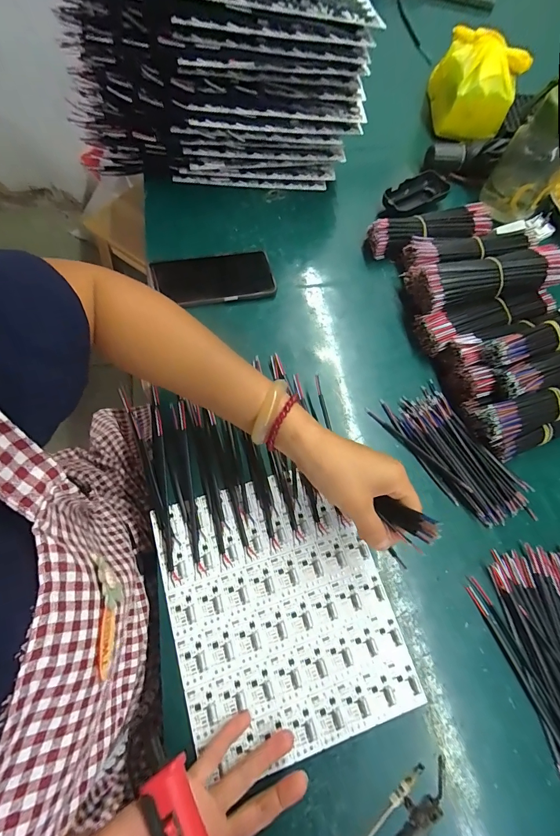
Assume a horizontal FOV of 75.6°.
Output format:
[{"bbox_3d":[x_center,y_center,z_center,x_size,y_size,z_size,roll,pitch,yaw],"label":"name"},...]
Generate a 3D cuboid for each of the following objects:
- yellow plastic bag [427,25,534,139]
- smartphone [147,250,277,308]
[{"bbox_3d":[0.319,-0.548,0.591,0.108,0.097,0.136,2,70,0],"label":"yellow plastic bag"},{"bbox_3d":[-0.091,-0.185,0.485,0.160,0.015,0.081,-11,70,-5],"label":"smartphone"}]

